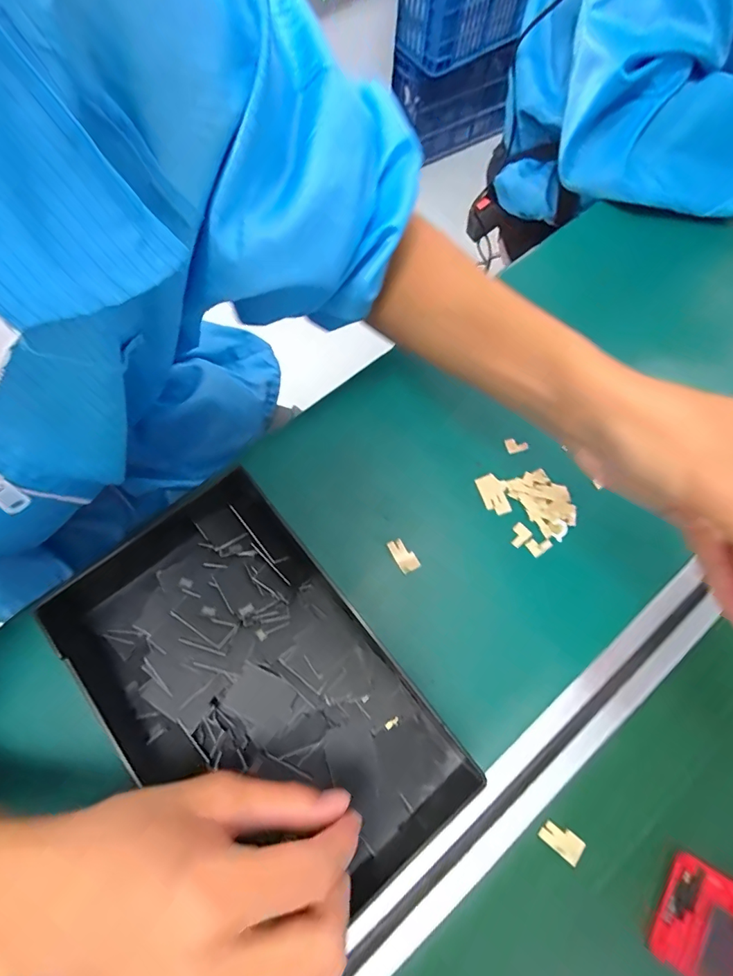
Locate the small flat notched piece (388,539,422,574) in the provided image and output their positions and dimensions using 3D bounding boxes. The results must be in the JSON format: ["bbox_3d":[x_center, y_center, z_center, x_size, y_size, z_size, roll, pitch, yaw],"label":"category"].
[{"bbox_3d":[0.029,0.053,0.358,0.015,0.004,0.028,-31,76,-11],"label":"small flat notched piece"}]

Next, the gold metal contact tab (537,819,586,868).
[{"bbox_3d":[0.129,0.233,0.302,0.028,0.004,0.016,37,75,9],"label":"gold metal contact tab"}]

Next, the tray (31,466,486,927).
[{"bbox_3d":[-0.076,0.136,0.309,0.168,0.029,0.283,-40,78,-13],"label":"tray"}]

